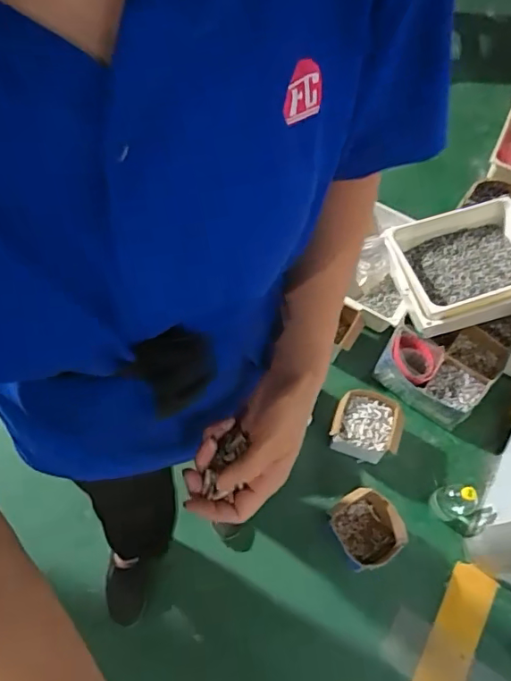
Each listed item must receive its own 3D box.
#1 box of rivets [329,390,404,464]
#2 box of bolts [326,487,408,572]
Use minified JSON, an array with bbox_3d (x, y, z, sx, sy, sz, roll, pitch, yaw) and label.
[{"bbox_3d":[0.286,0.227,1.323,0.157,0.092,0.164,20,67,8],"label":"box of rivets"},{"bbox_3d":[0.263,0.443,1.222,0.143,0.093,0.164,-23,68,-11],"label":"box of bolts"}]

